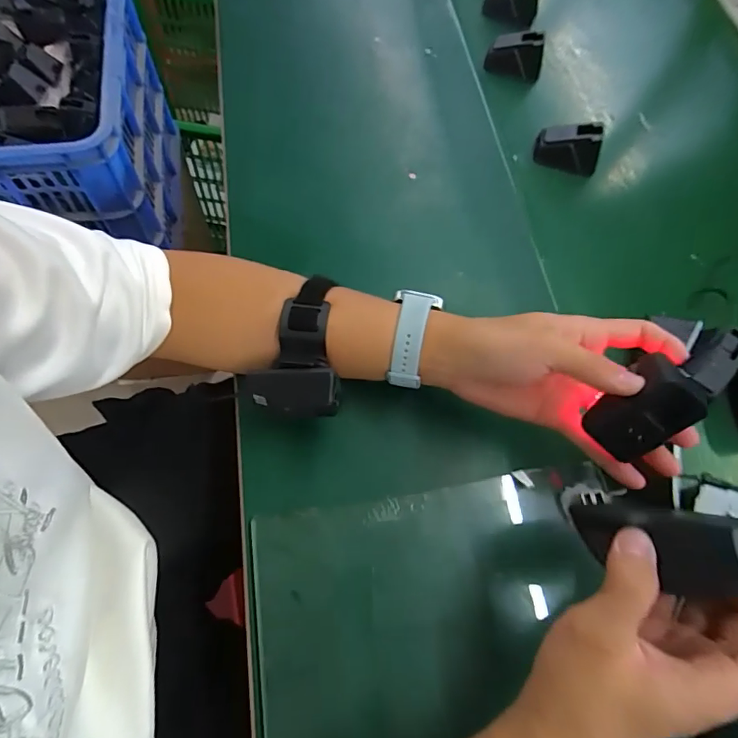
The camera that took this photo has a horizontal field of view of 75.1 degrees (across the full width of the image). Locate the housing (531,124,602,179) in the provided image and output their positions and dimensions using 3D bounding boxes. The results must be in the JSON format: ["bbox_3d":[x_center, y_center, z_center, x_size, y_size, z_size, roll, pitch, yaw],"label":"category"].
[{"bbox_3d":[0.217,-0.240,0.519,0.067,0.040,0.028,9,67,1],"label":"housing"}]

